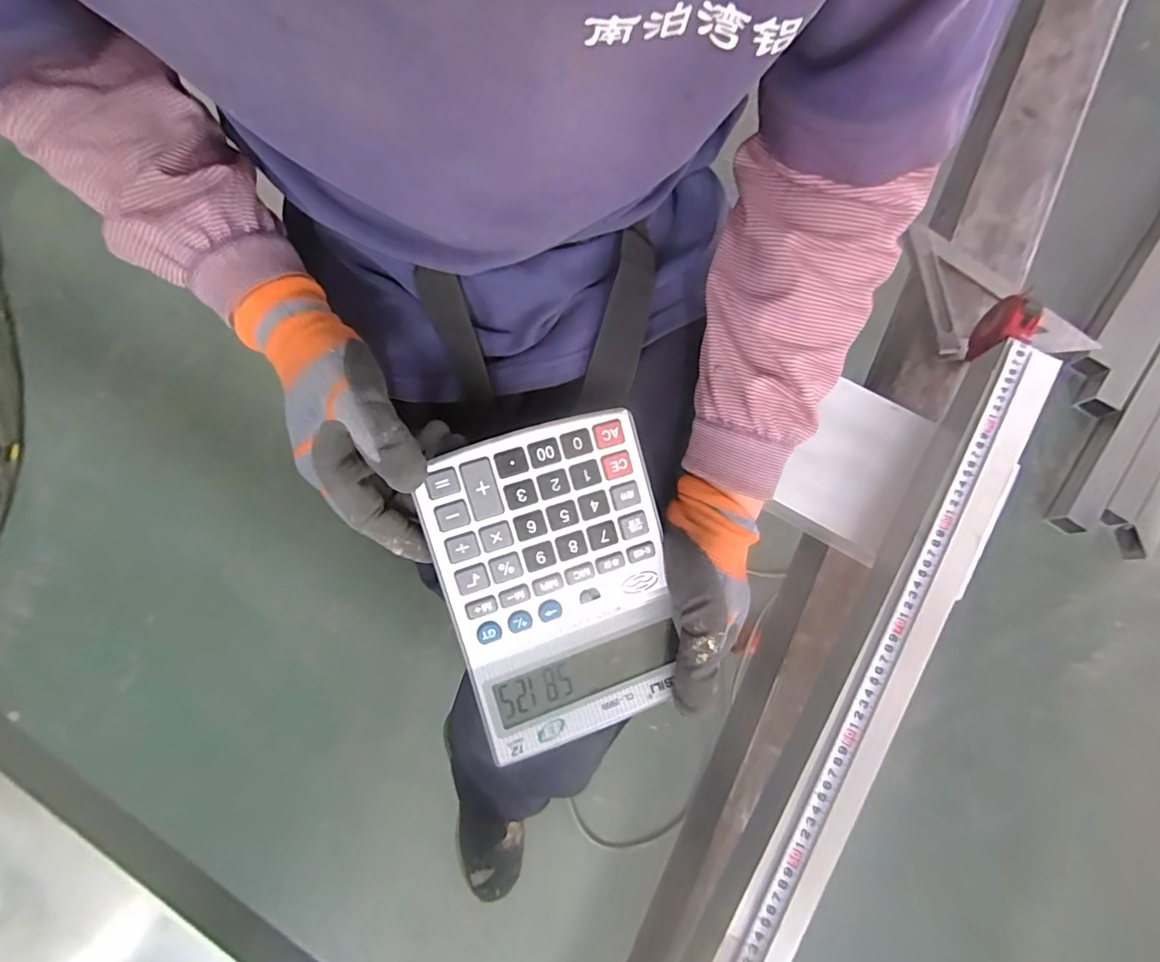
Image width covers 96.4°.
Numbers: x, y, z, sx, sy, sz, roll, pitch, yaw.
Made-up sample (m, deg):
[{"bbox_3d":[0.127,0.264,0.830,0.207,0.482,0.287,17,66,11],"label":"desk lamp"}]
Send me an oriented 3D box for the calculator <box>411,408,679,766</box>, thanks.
[{"bbox_3d":[-0.011,0.062,0.330,0.142,0.015,0.190,-17,96,-12],"label":"calculator"}]

